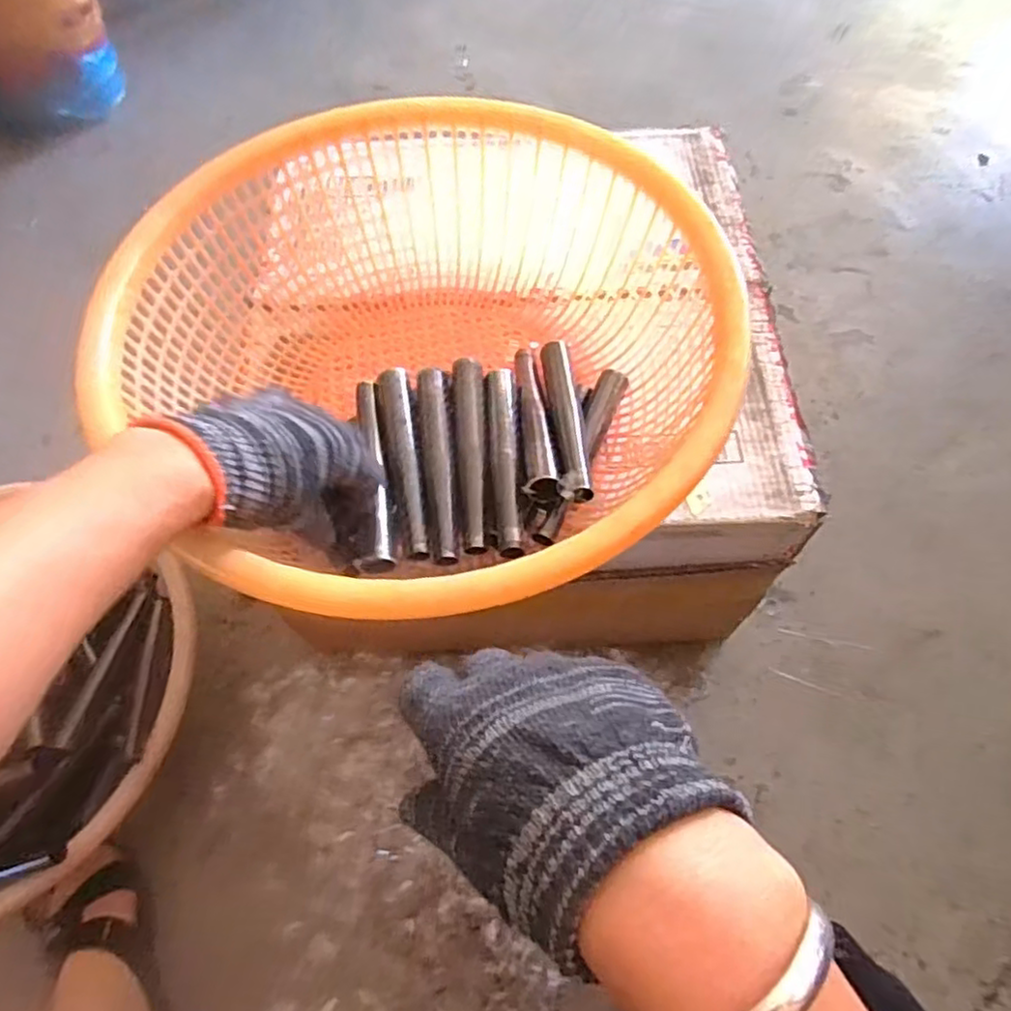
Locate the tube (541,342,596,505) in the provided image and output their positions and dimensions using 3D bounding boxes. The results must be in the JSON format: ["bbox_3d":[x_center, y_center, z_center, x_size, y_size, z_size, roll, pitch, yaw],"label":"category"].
[{"bbox_3d":[0.042,-0.066,0.486,0.020,0.017,0.159,-4,48,0],"label":"tube"}]

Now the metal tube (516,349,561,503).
[{"bbox_3d":[0.020,-0.064,0.496,0.021,0.017,0.152,-5,49,0],"label":"metal tube"}]

